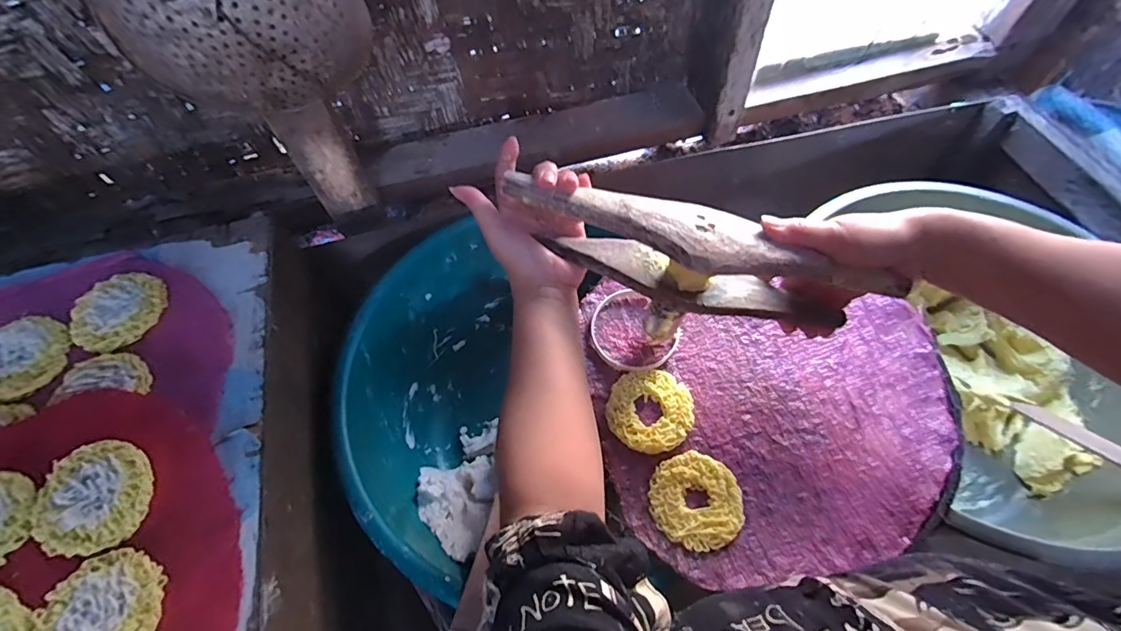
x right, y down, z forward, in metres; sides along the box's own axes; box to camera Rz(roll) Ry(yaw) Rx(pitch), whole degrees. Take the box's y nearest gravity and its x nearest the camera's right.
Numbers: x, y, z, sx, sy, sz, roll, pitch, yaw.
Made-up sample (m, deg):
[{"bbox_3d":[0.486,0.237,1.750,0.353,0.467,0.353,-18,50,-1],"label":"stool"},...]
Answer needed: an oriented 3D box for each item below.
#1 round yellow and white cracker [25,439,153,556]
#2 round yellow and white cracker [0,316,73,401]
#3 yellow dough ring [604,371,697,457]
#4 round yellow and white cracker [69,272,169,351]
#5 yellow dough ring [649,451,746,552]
[{"bbox_3d":[-0.349,0.134,0.365,0.078,0.011,0.076,-1,61,1],"label":"round yellow and white cracker"},{"bbox_3d":[-0.480,0.036,0.431,0.077,0.006,0.075,-1,61,1],"label":"round yellow and white cracker"},{"bbox_3d":[0.085,0.087,0.460,0.078,0.007,0.079,-1,61,1],"label":"yellow dough ring"},{"bbox_3d":[-0.415,-0.007,0.455,0.085,0.008,0.079,-1,61,1],"label":"round yellow and white cracker"},{"bbox_3d":[0.117,0.157,0.418,0.077,0.008,0.076,-1,61,1],"label":"yellow dough ring"}]

